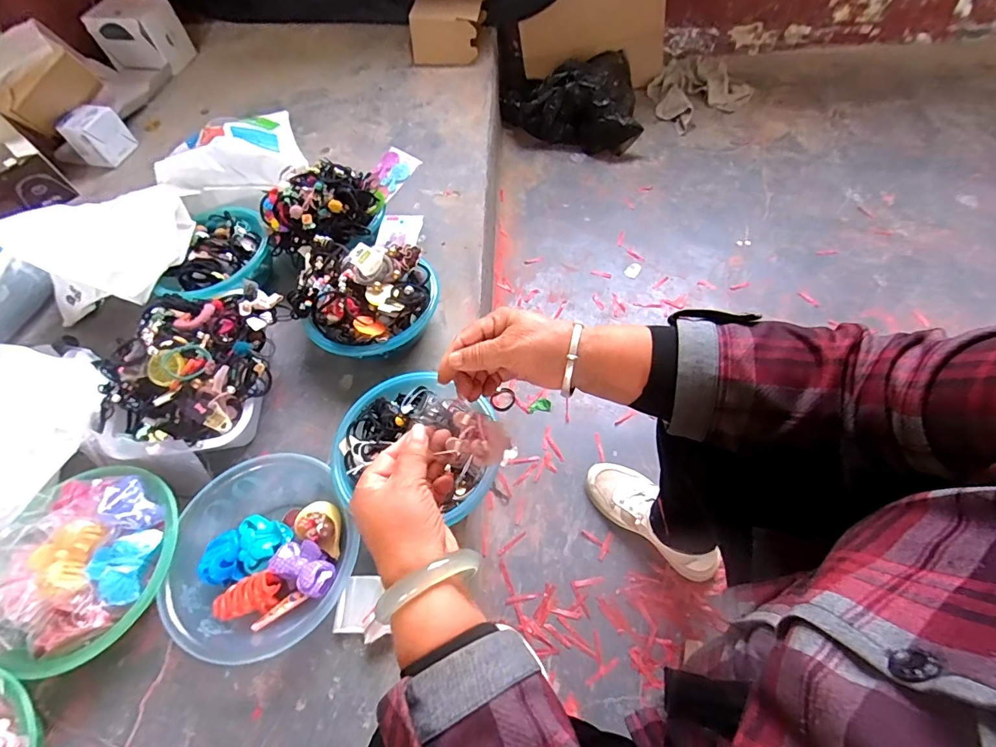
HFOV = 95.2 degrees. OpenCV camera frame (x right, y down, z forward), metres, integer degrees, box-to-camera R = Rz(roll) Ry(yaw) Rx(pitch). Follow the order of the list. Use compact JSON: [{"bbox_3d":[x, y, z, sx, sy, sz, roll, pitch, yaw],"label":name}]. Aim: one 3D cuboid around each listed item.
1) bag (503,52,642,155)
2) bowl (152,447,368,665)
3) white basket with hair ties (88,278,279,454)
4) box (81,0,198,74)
[{"bbox_3d":[0.227,-0.821,1.360,0.427,0.160,0.218,22,63,16],"label":"bag"},{"bbox_3d":[-0.302,0.230,0.593,0.214,0.072,0.223,-2,59,3],"label":"bowl"},{"bbox_3d":[-0.462,-0.007,0.708,0.235,0.140,0.301,13,61,12],"label":"white basket with hair ties"},{"bbox_3d":[-1.048,-1.012,1.346,0.196,0.148,0.143,12,61,11],"label":"box"}]

